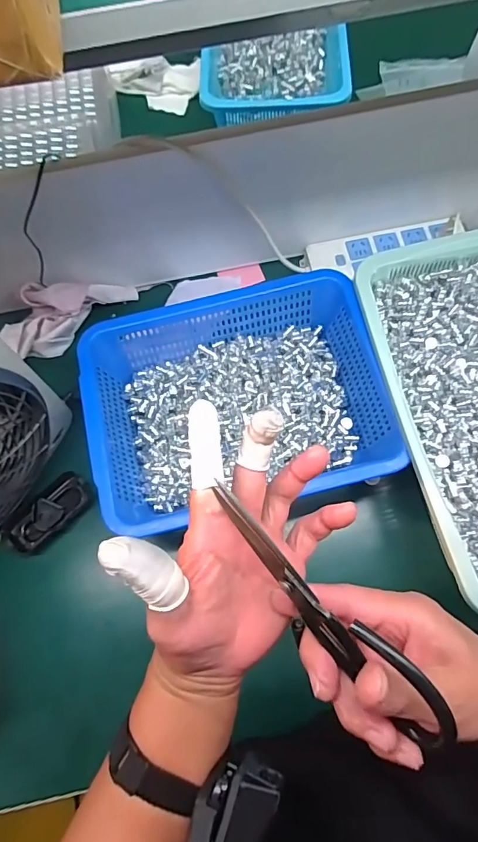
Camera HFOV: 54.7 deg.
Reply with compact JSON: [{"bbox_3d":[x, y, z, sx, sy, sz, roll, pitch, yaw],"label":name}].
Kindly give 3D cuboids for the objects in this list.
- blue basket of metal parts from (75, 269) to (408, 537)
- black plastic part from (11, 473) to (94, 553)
[{"bbox_3d":[-0.006,-0.023,0.576,0.340,0.094,0.302,-8,70,0],"label":"blue basket of metal parts"},{"bbox_3d":[-0.239,0.115,0.590,0.109,0.020,0.051,-42,74,-12],"label":"black plastic part"}]

